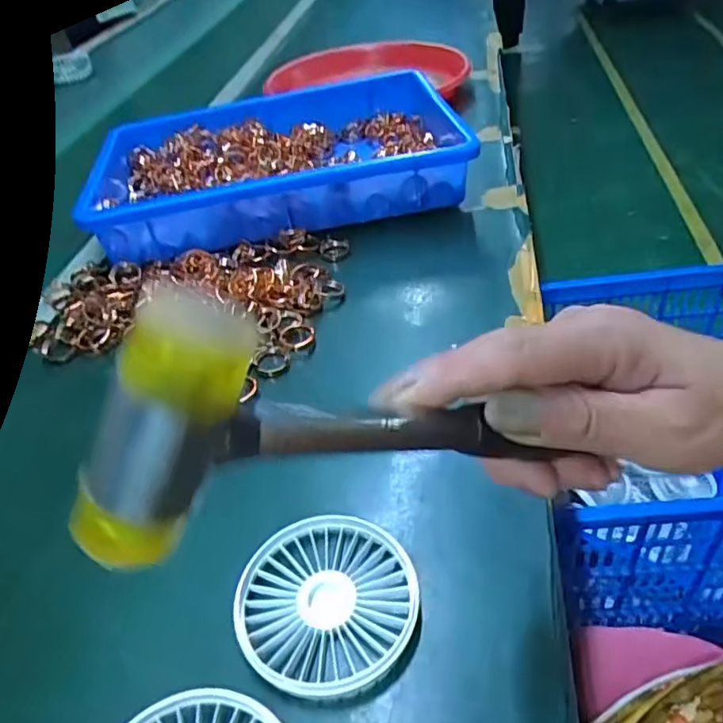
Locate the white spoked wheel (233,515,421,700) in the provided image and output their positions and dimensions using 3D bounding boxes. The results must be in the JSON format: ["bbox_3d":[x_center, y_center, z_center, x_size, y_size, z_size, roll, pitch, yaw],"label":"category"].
[{"bbox_3d":[-0.017,0.118,0.298,0.085,0.015,0.086,-5,41,4],"label":"white spoked wheel"}]

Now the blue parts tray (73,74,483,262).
[{"bbox_3d":[-0.089,-0.209,0.624,0.360,0.068,0.232,-11,41,-3],"label":"blue parts tray"}]

